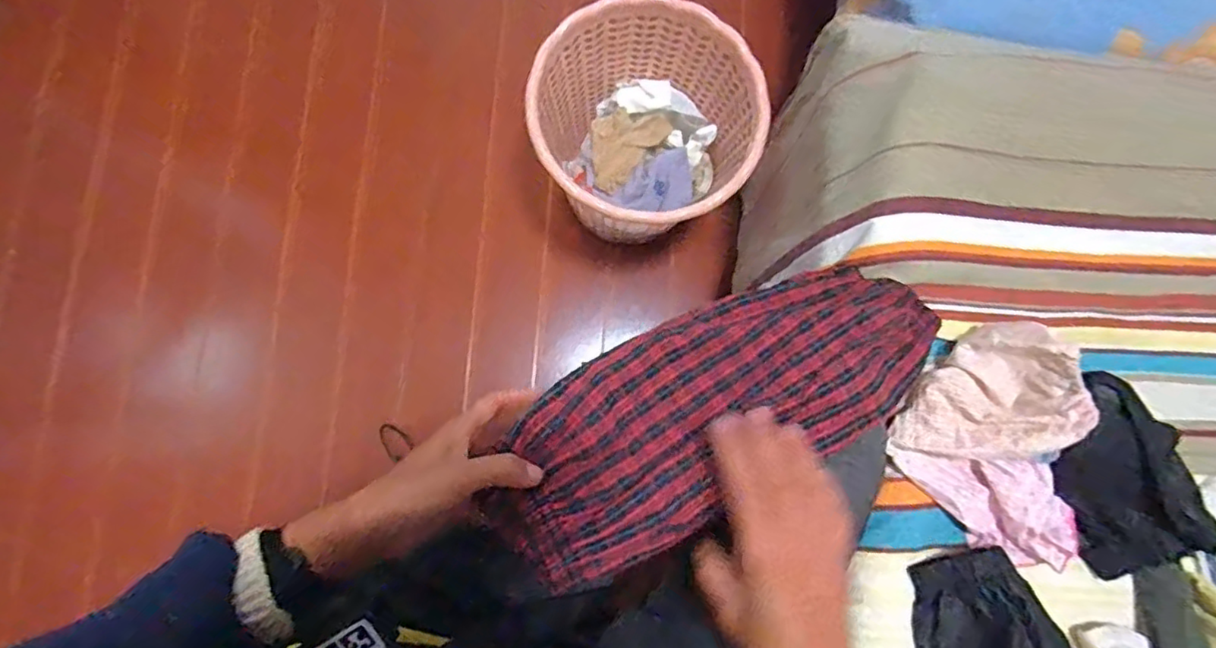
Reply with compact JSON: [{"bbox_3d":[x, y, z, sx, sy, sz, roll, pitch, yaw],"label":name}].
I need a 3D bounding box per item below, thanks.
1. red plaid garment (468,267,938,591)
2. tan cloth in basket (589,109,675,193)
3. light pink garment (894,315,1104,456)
[{"bbox_3d":[0.092,0.055,0.453,0.366,0.049,0.138,-26,79,-17],"label":"red plaid garment"},{"bbox_3d":[0.016,-0.247,0.828,0.095,0.036,0.136,35,82,2],"label":"tan cloth in basket"},{"bbox_3d":[0.289,0.052,0.474,0.116,0.069,0.106,0,82,-4],"label":"light pink garment"}]

